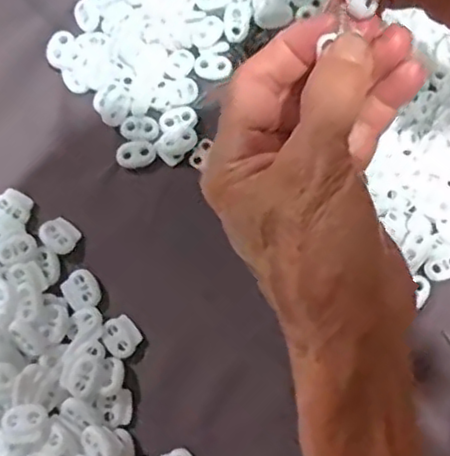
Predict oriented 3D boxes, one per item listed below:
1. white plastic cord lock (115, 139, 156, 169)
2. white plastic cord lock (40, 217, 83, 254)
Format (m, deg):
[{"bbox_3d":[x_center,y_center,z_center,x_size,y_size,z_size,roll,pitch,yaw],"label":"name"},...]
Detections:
[{"bbox_3d":[-0.051,-0.043,0.377,0.022,0.004,0.015,-11,80,-3],"label":"white plastic cord lock"},{"bbox_3d":[-0.093,0.004,0.366,0.021,0.006,0.018,41,81,6],"label":"white plastic cord lock"}]

